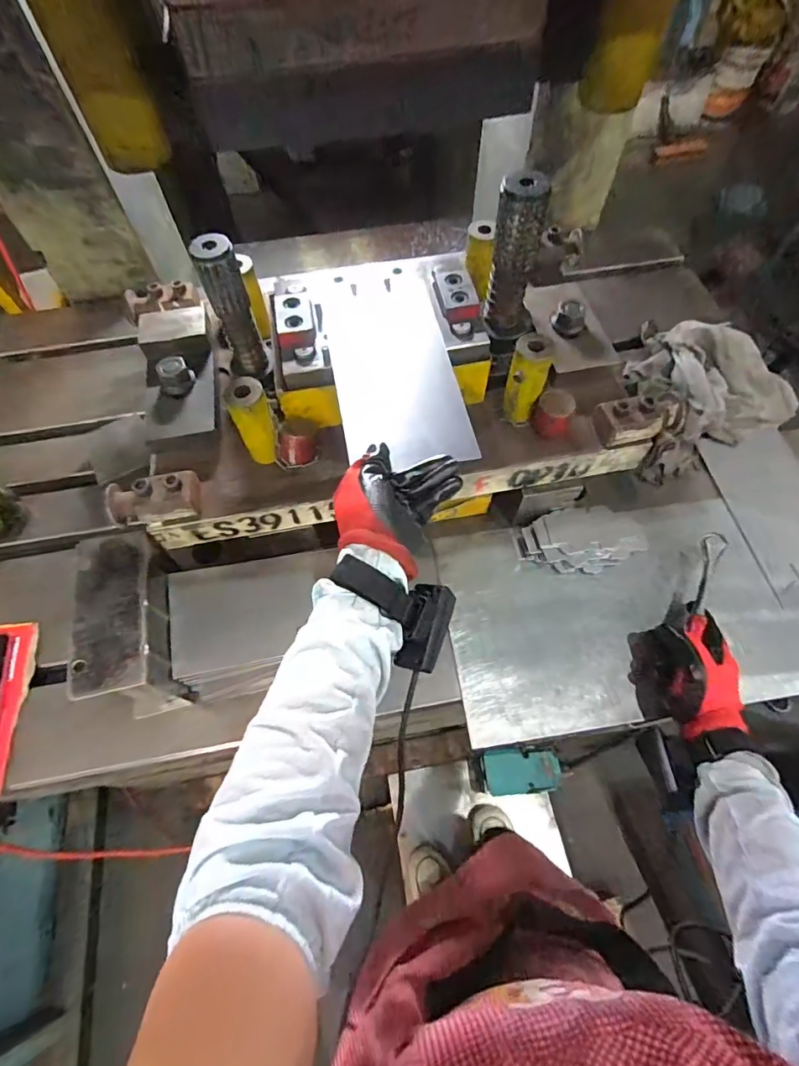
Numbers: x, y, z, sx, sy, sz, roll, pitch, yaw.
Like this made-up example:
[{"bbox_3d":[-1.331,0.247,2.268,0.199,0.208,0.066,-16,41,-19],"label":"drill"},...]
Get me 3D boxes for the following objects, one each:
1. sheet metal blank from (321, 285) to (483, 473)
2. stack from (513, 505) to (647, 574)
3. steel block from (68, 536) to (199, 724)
[{"bbox_3d":[-0.007,-0.167,0.503,0.120,0.007,0.243,-11,62,-1],"label":"sheet metal blank"},{"bbox_3d":[0.231,0.010,0.623,0.155,0.040,0.081,-7,62,-2],"label":"stack"},{"bbox_3d":[-0.280,0.104,0.526,0.076,0.130,0.169,-11,62,-4],"label":"steel block"}]

